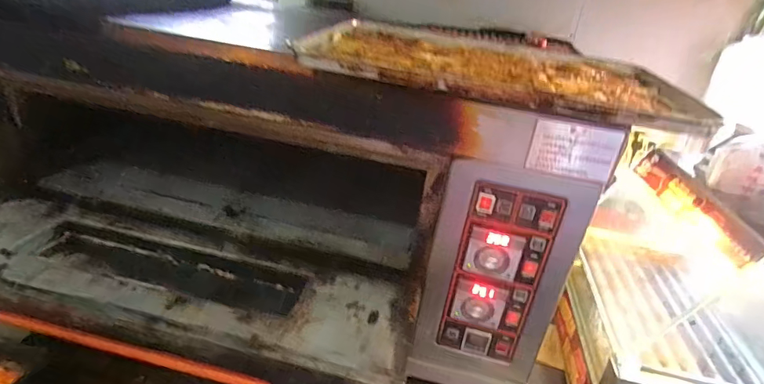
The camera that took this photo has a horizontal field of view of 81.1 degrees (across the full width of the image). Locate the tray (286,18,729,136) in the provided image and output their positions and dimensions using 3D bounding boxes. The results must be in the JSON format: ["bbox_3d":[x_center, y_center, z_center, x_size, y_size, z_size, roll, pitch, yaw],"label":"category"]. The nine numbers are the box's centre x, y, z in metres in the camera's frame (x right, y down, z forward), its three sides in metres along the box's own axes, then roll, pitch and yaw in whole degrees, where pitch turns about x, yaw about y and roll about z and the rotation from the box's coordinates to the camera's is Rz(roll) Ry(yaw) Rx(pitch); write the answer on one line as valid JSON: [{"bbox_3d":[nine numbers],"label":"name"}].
[{"bbox_3d":[0.180,-0.224,0.783,0.599,0.043,0.422,12,25,10],"label":"tray"}]

